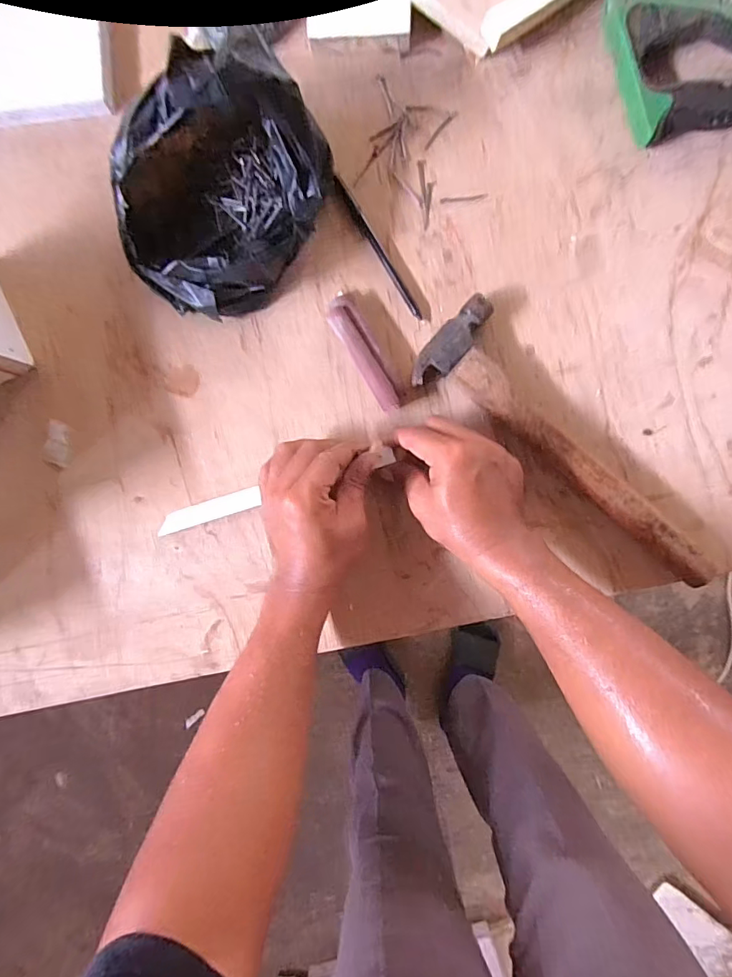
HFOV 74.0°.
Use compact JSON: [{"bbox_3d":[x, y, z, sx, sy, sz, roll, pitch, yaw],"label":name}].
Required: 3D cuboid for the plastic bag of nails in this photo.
[{"bbox_3d":[-0.120,-0.241,0.390,0.187,0.111,0.147,-42,88,3],"label":"plastic bag of nails"}]

